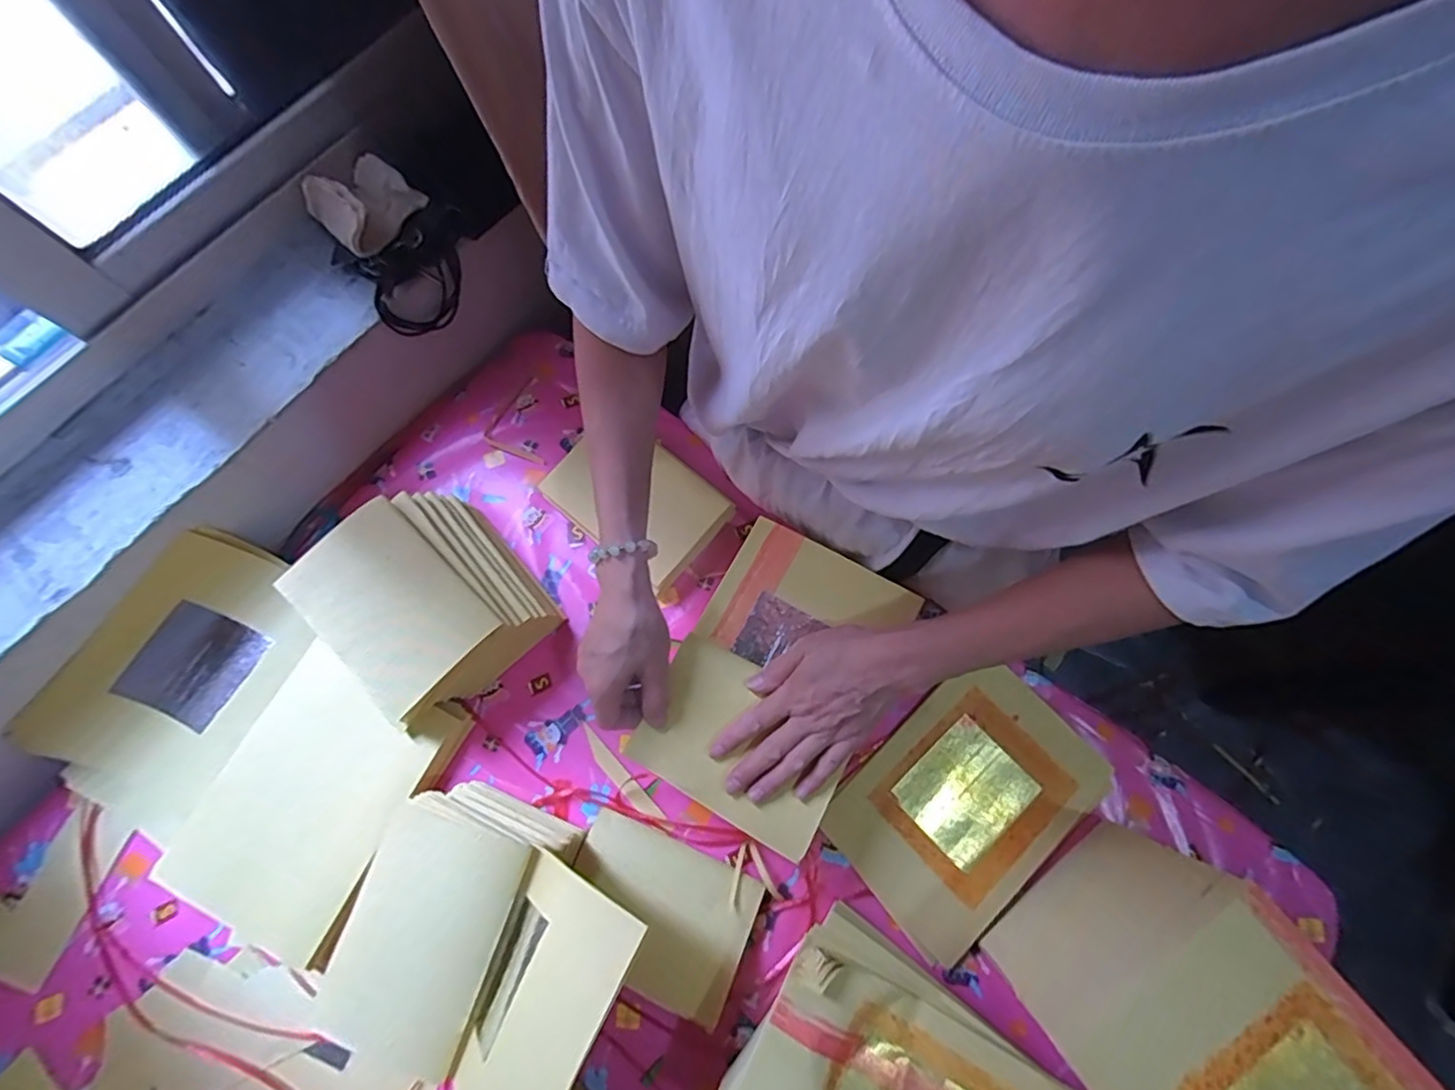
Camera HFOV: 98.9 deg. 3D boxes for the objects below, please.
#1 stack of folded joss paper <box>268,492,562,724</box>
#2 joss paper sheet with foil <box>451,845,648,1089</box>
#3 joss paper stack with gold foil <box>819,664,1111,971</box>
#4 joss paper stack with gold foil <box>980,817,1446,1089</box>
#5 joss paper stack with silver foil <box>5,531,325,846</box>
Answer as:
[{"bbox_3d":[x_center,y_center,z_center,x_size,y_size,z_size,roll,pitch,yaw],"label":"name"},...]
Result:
[{"bbox_3d":[-0.266,0.051,0.562,0.152,0.116,0.162,-40,75,-11],"label":"stack of folded joss paper"},{"bbox_3d":[-0.132,0.312,0.427,0.114,0.015,0.154,7,63,43],"label":"joss paper sheet with foil"},{"bbox_3d":[0.217,0.230,0.568,0.232,0.011,0.164,-40,75,-11],"label":"joss paper stack with gold foil"},{"bbox_3d":[0.330,0.358,0.427,0.162,0.183,0.228,-35,74,-9],"label":"joss paper stack with gold foil"},{"bbox_3d":[-0.503,0.129,0.571,0.141,0.083,0.253,36,76,12],"label":"joss paper stack with silver foil"}]

